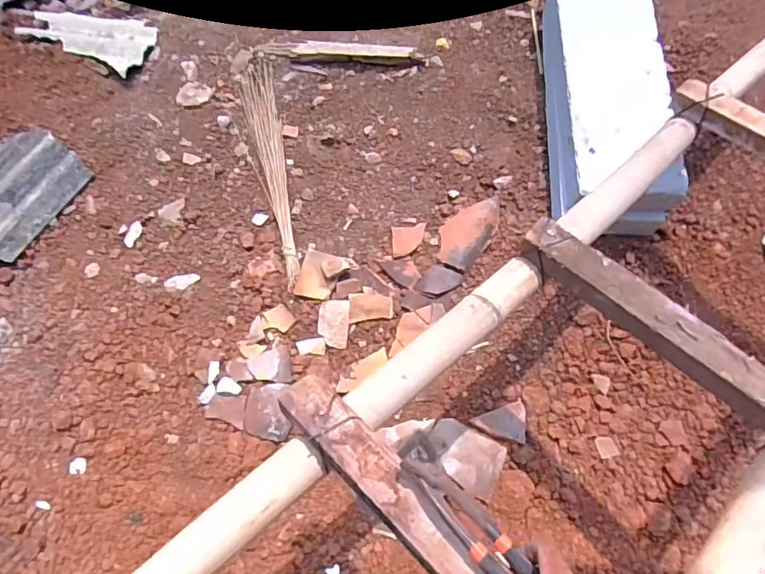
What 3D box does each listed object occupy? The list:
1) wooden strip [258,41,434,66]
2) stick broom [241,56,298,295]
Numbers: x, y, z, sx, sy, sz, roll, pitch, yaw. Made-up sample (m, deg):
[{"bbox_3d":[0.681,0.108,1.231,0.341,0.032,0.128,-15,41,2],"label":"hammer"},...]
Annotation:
[{"bbox_3d":[-0.100,-0.559,1.271,0.399,0.017,0.050,2,87,2],"label":"wooden strip"},{"bbox_3d":[-0.255,-0.273,1.174,0.079,0.024,0.577,-9,68,-4],"label":"stick broom"}]

